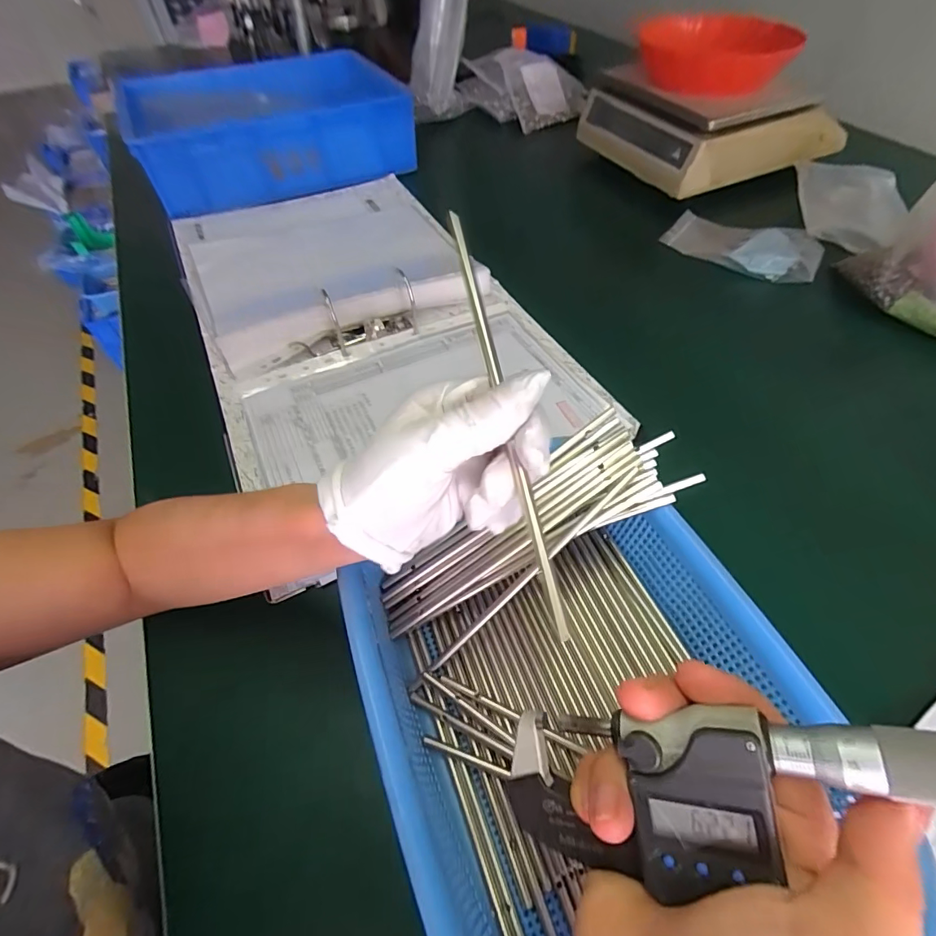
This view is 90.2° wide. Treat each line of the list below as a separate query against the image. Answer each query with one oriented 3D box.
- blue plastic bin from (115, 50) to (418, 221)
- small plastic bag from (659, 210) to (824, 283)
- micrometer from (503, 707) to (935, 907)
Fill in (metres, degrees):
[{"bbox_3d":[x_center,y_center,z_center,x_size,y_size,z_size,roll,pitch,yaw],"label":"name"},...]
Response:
[{"bbox_3d":[-0.302,-0.533,0.737,0.383,0.120,0.228,-23,57,-14],"label":"blue plastic bin"},{"bbox_3d":[0.356,-0.289,0.604,0.181,0.022,0.098,23,58,18],"label":"small plastic bag"},{"bbox_3d":[0.081,0.099,0.145,0.158,0.028,0.049,-24,49,27],"label":"micrometer"}]

